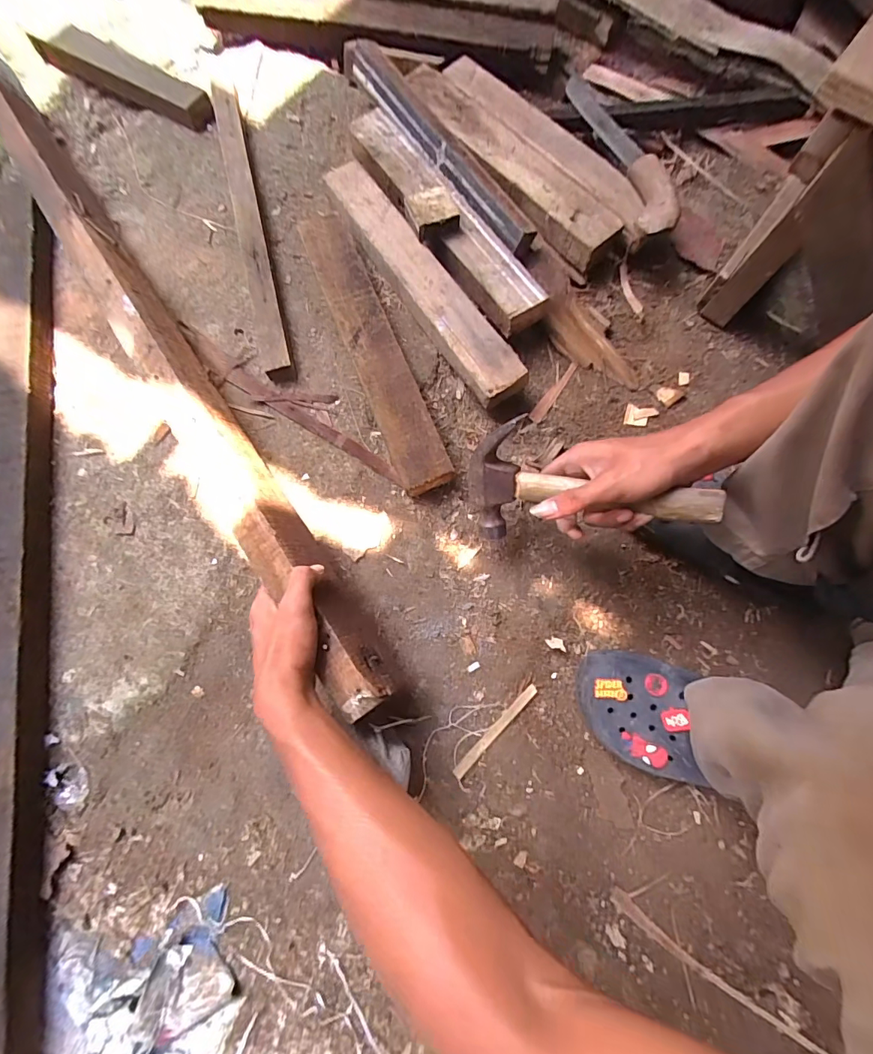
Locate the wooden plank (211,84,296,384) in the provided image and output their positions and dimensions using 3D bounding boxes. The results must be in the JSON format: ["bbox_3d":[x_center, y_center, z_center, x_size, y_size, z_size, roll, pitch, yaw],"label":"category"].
[{"bbox_3d":[-0.254,-0.416,0.605,0.035,0.031,0.494,-14,76,-6],"label":"wooden plank"}]

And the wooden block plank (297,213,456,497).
[{"bbox_3d":[-0.082,-0.220,0.552,0.074,0.045,0.395,-21,76,-7],"label":"wooden block plank"}]

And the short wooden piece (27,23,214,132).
[{"bbox_3d":[-0.483,-0.693,0.677,0.334,0.038,0.046,30,76,6],"label":"short wooden piece"}]

